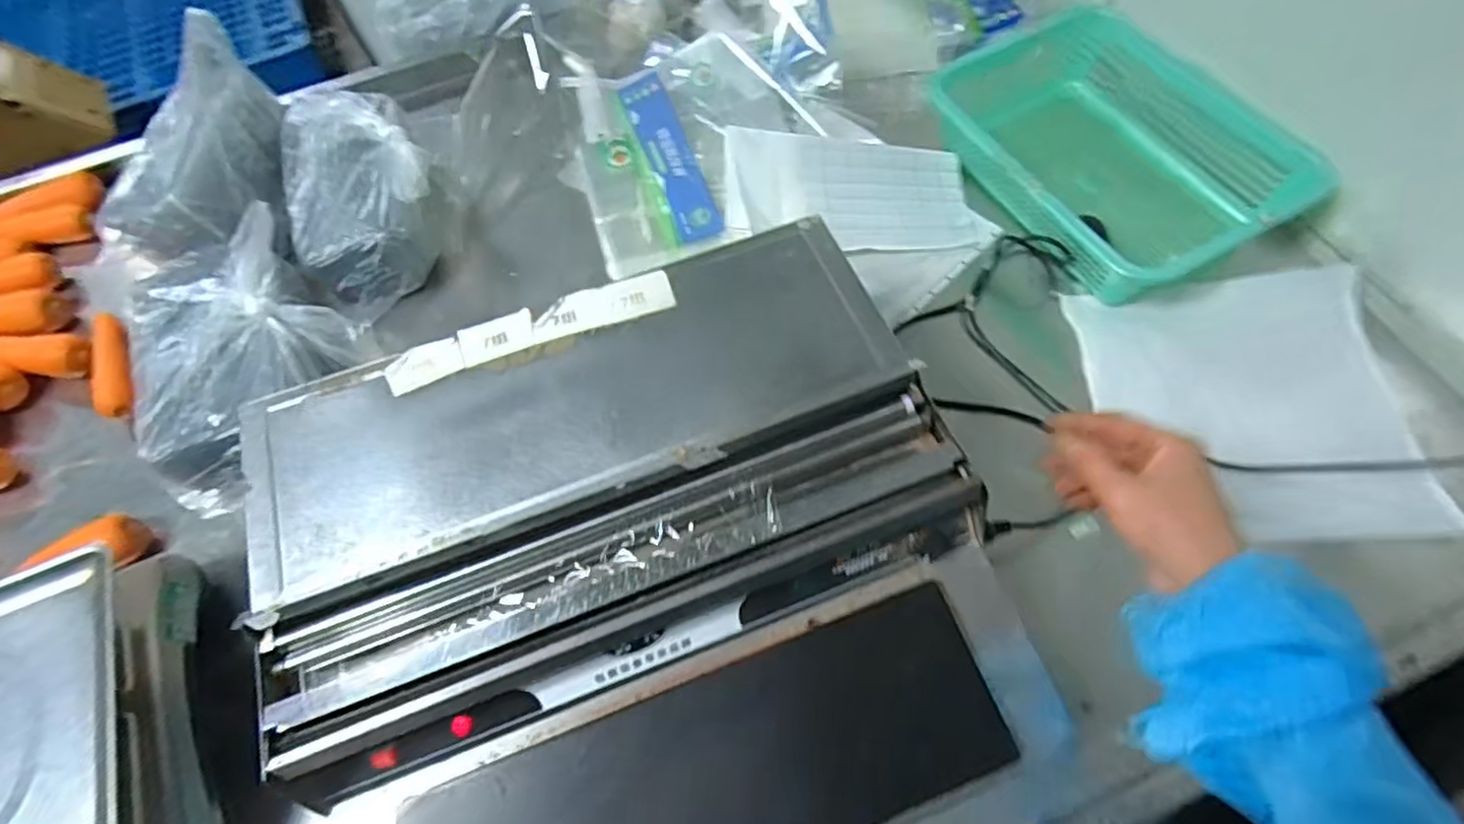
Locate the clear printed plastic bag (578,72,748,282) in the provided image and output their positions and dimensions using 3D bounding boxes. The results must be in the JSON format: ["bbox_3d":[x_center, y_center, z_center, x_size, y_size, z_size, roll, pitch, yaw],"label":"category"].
[{"bbox_3d":[-0.107,-0.299,0.821,0.142,0.026,0.292,-16,64,-5],"label":"clear printed plastic bag"}]

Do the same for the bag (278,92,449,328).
[{"bbox_3d":[-0.412,-0.232,0.764,0.177,0.104,0.267,-18,64,-6],"label":"bag"}]

